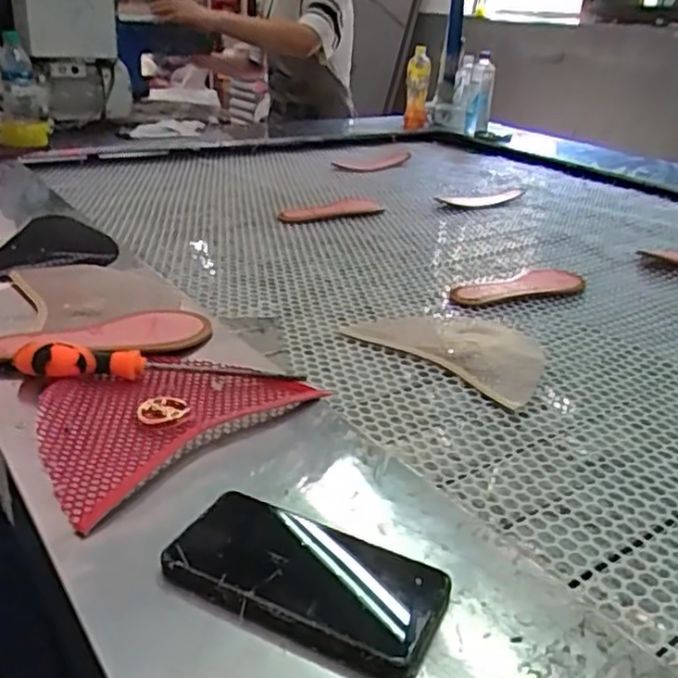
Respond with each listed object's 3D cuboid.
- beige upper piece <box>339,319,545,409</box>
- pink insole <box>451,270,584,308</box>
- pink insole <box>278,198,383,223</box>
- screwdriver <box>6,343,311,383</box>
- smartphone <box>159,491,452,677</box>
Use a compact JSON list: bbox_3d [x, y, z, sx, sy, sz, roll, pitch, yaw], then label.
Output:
[{"bbox_3d":[0.139,0.005,0.796,0.230,0.009,0.165,23,32,35],"label":"beige upper piece"},{"bbox_3d":[0.249,-0.071,0.955,0.206,0.018,0.072,-8,28,-22],"label":"pink insole"},{"bbox_3d":[-0.012,-0.231,1.263,0.208,0.029,0.060,-11,29,-27],"label":"pink insole"},{"bbox_3d":[-0.163,0.021,0.637,0.251,0.025,0.030,2,26,-3],"label":"screwdriver"},{"bbox_3d":[-0.020,0.142,0.420,0.163,0.012,0.091,14,28,20],"label":"smartphone"}]

